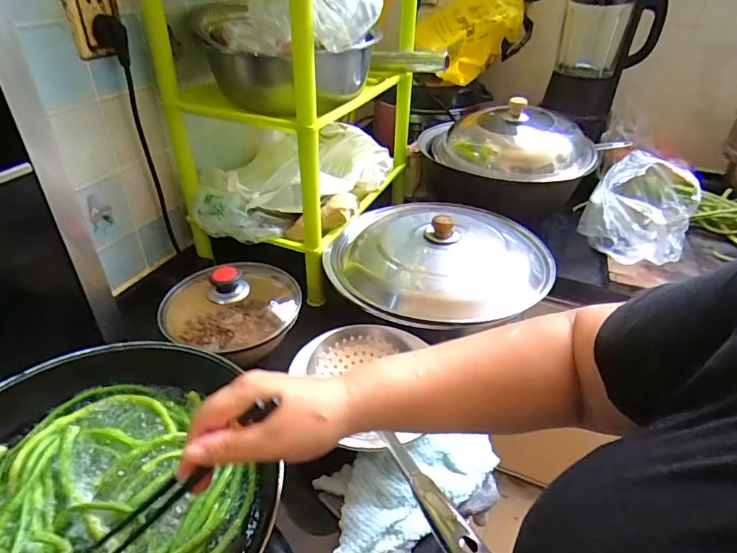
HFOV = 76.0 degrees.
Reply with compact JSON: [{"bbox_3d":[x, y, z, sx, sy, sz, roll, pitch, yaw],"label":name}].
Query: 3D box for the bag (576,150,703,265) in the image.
[{"bbox_3d":[0.539,-0.149,0.920,0.168,0.132,0.283,23,41,27],"label":"bag"}]

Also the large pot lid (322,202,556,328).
[{"bbox_3d":[0.110,-0.042,0.728,0.316,0.058,0.325,1,36,-1],"label":"large pot lid"}]

